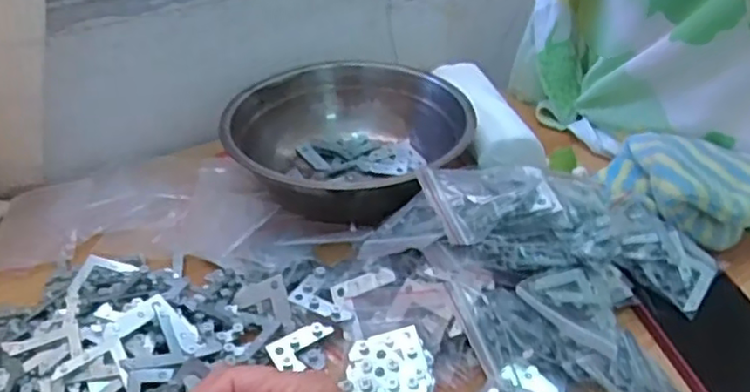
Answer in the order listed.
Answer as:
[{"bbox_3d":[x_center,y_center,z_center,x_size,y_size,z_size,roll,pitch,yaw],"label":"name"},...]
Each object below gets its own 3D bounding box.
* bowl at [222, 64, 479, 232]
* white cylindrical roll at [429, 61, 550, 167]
[{"bbox_3d":[-0.031,-0.051,0.596,0.191,0.071,0.191,-1,35,1],"label":"bowl"},{"bbox_3d":[0.104,-0.077,0.637,0.063,0.048,0.170,-8,38,-9],"label":"white cylindrical roll"}]

